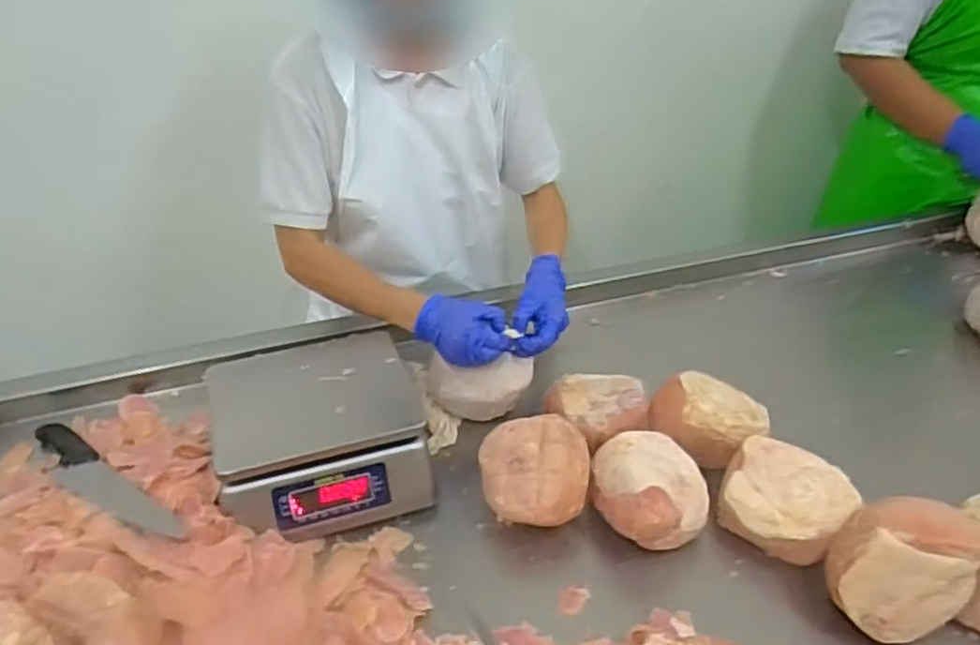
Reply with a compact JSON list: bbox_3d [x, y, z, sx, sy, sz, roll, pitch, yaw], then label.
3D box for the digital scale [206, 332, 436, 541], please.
[{"bbox_3d":[-0.195,0.119,0.853,0.223,0.097,0.228,-12,36,-17],"label":"digital scale"}]

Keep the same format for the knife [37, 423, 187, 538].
[{"bbox_3d":[-0.428,0.172,0.814,0.338,0.020,0.050,13,34,42],"label":"knife"}]

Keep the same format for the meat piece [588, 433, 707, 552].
[{"bbox_3d":[0.176,0.173,0.809,0.116,0.087,0.120,0,34,0],"label":"meat piece"}]

